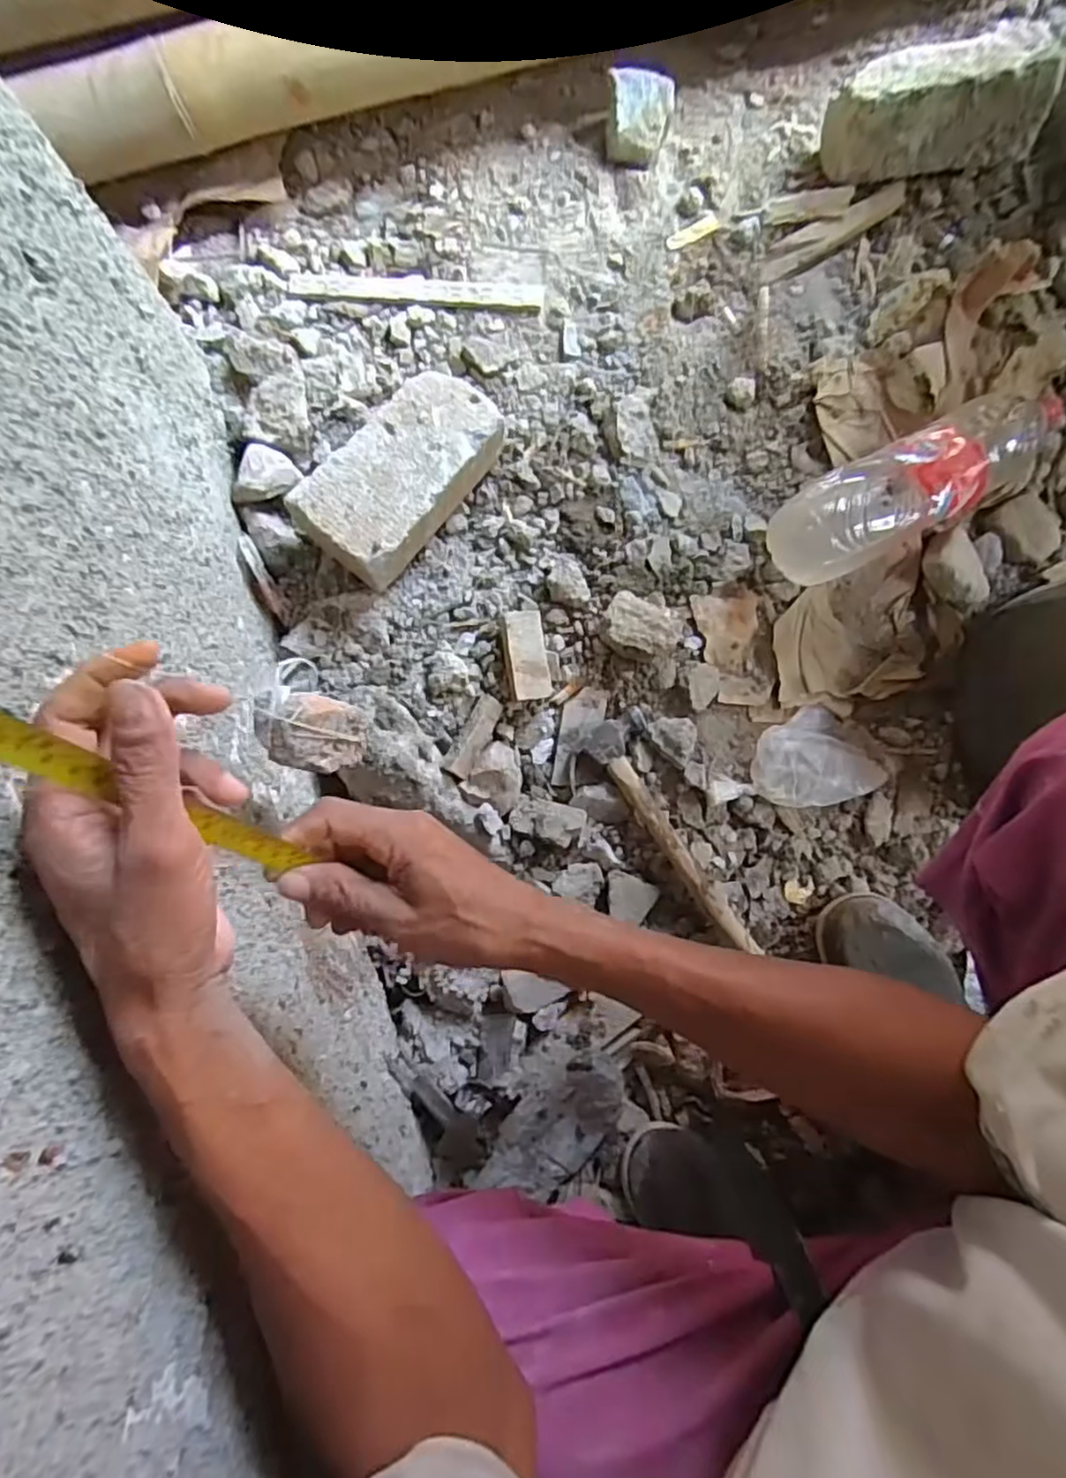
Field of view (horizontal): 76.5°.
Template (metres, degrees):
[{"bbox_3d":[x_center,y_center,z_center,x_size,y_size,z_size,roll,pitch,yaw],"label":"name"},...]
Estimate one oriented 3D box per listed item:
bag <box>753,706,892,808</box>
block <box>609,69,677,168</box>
[{"bbox_3d":[0.279,0.018,0.668,0.127,0.025,0.093,-15,82,0],"label":"bag"},{"bbox_3d":[0.118,-0.684,0.747,0.072,0.045,0.081,4,82,3],"label":"block"}]

